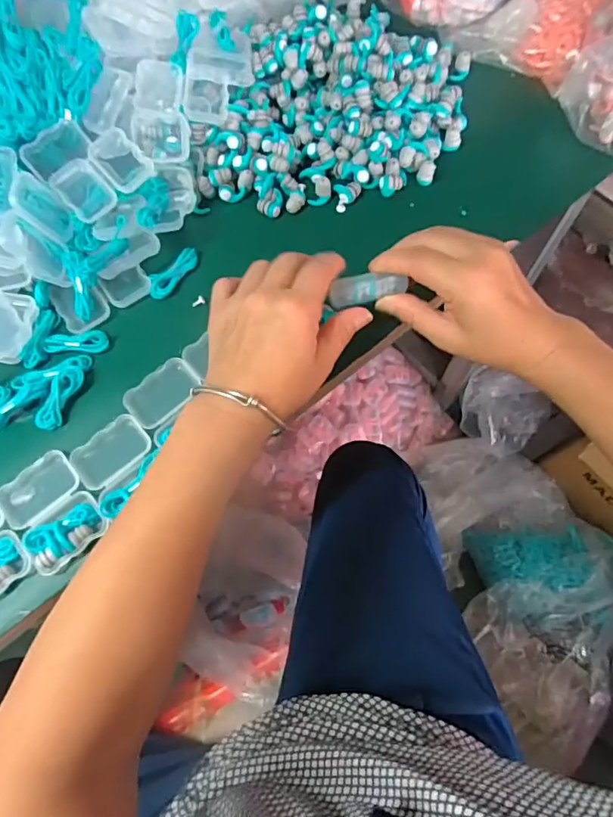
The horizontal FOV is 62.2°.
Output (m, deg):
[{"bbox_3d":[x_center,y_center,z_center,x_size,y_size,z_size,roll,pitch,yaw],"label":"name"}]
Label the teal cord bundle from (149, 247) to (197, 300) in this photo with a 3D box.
[{"bbox_3d":[-0.111,-0.113,0.424,0.020,0.005,0.052,45,75,-5],"label":"teal cord bundle"}]

